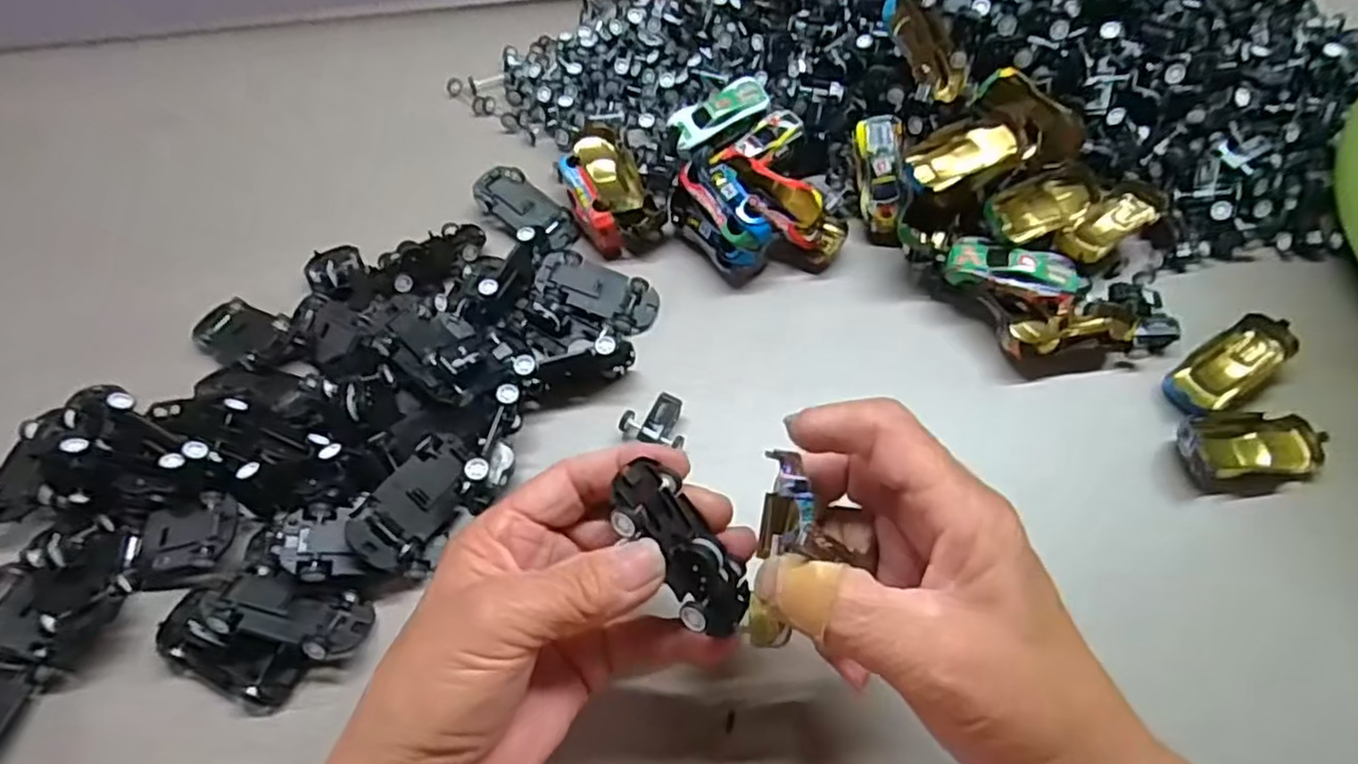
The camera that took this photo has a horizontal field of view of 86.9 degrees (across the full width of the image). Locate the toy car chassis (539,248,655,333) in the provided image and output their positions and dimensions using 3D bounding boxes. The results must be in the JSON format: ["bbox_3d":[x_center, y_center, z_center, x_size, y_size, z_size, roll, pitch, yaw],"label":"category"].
[{"bbox_3d":[-0.044,-0.046,0.380,0.064,0.010,0.036,17,59,-5],"label":"toy car chassis"}]

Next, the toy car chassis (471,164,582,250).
[{"bbox_3d":[-0.086,-0.099,0.410,0.063,0.006,0.029,33,73,0],"label":"toy car chassis"}]

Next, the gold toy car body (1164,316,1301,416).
[{"bbox_3d":[0.270,-0.006,0.355,0.071,0.024,0.029,-33,65,-17],"label":"gold toy car body"}]

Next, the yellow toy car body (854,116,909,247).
[{"bbox_3d":[0.113,-0.110,0.394,0.022,0.022,0.068,-6,96,-3],"label":"yellow toy car body"}]

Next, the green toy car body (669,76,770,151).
[{"bbox_3d":[0.025,-0.157,0.425,0.061,0.018,0.029,-27,63,-14],"label":"green toy car body"}]

